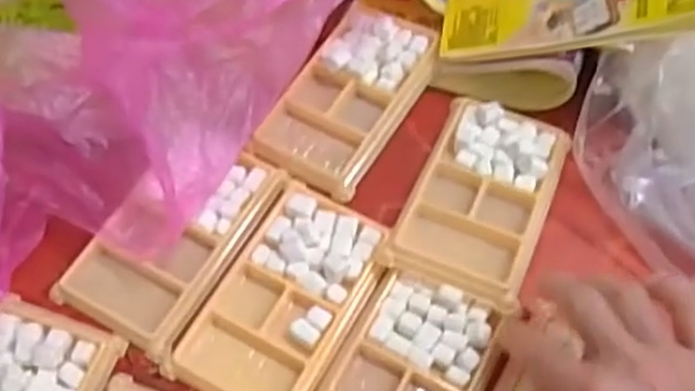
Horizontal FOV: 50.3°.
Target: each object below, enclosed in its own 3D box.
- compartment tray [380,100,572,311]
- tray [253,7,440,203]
[{"bbox_3d":[0.080,-0.004,0.441,0.080,0.015,0.131,21,65,12],"label":"compartment tray"},{"bbox_3d":[0.001,-0.067,0.482,0.075,0.017,0.131,28,67,15],"label":"tray"}]

